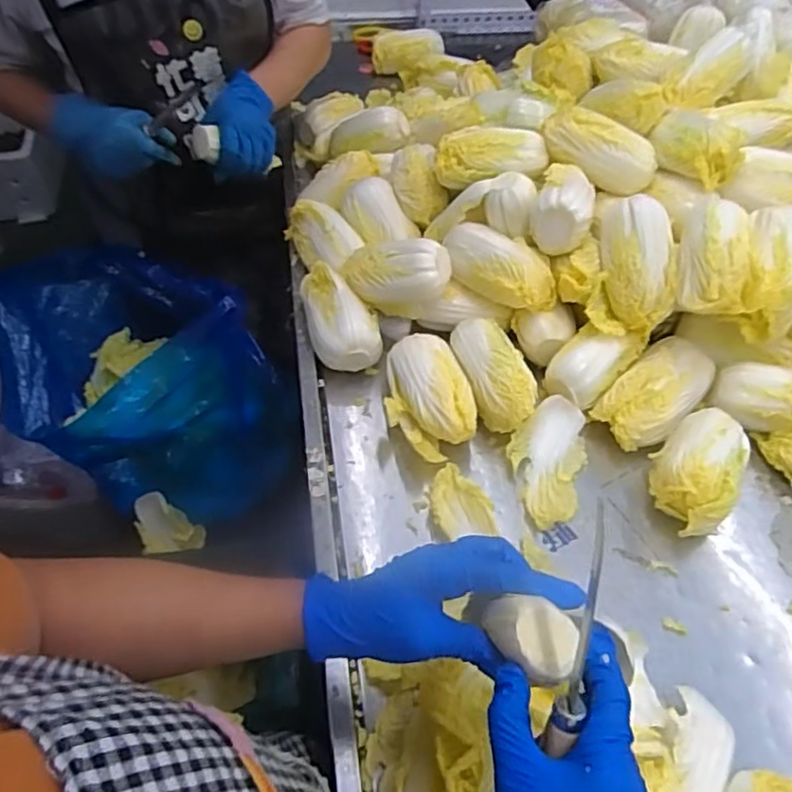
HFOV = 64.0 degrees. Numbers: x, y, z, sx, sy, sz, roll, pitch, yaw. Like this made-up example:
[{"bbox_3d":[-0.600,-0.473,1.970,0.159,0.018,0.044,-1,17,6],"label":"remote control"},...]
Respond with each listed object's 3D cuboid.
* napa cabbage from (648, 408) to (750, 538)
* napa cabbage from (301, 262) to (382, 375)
[{"bbox_3d":[0.301,0.077,0.643,0.080,0.072,0.136,24,54,19],"label":"napa cabbage"},{"bbox_3d":[-0.067,-0.096,0.761,0.082,0.065,0.129,-13,52,-10],"label":"napa cabbage"}]

